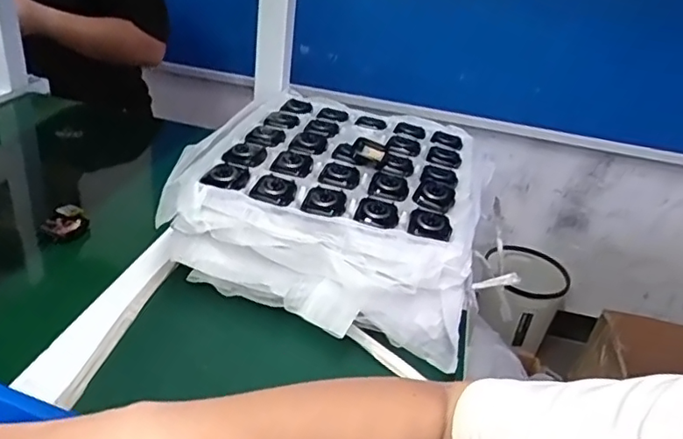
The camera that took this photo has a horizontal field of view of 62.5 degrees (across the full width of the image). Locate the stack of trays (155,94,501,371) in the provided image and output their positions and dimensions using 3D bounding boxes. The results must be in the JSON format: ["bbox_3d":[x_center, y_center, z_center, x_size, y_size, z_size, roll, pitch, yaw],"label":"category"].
[{"bbox_3d":[-0.003,-0.023,0.590,0.289,0.095,0.293,13,31,9],"label":"stack of trays"}]

